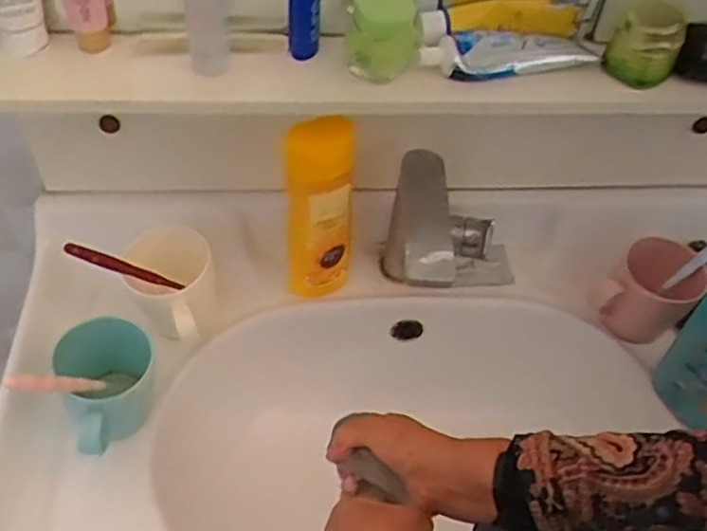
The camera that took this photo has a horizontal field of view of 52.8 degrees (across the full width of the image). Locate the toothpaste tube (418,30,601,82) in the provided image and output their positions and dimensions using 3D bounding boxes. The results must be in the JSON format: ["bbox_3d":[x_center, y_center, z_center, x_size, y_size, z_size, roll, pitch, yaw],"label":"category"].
[{"bbox_3d":[0.137,-0.187,0.627,0.161,0.029,0.039,-8,41,-19],"label":"toothpaste tube"}]

